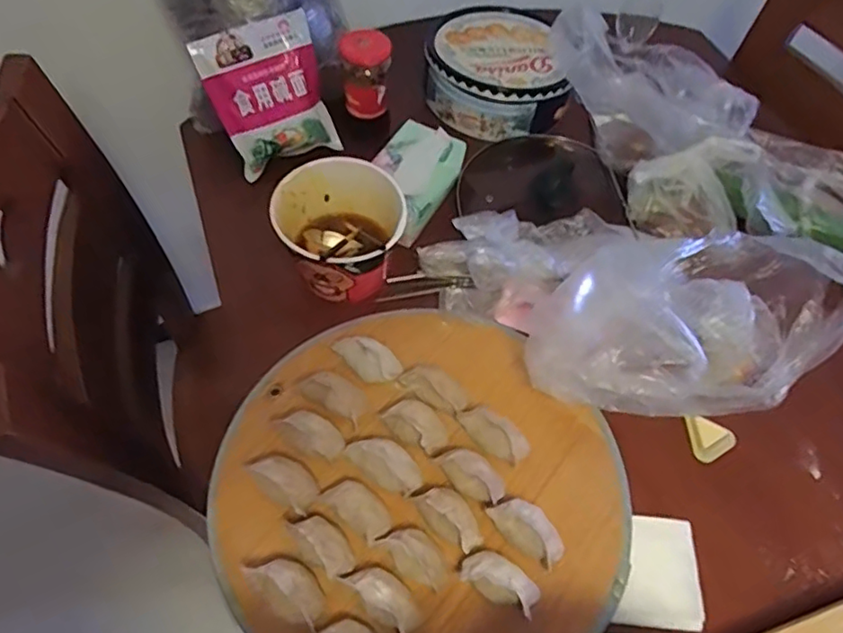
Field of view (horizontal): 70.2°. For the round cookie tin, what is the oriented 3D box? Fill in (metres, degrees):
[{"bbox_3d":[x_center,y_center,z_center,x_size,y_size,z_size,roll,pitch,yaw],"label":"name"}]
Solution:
[{"bbox_3d":[0.103,-0.355,0.881,0.193,0.085,0.206,1,59,-4],"label":"round cookie tin"}]

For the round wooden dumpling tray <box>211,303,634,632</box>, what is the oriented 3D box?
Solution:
[{"bbox_3d":[-0.002,0.151,0.583,0.378,0.046,0.359,2,59,-3],"label":"round wooden dumpling tray"}]

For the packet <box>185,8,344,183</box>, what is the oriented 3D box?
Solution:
[{"bbox_3d":[-0.190,-0.281,0.767,0.148,0.170,0.023,-31,33,-22],"label":"packet"}]

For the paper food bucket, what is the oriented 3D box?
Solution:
[{"bbox_3d":[-0.091,-0.095,0.690,0.140,0.109,0.145,2,59,-3],"label":"paper food bucket"}]

